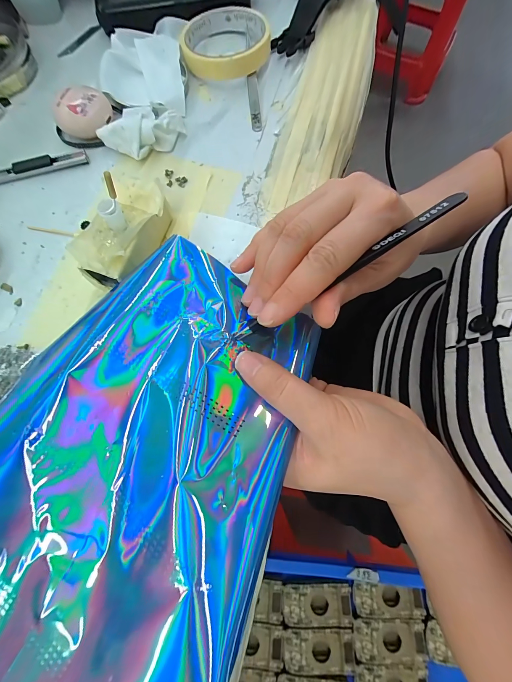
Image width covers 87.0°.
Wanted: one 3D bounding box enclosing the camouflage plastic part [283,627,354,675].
[{"bbox_3d":[0.087,0.427,0.372,0.095,0.007,0.051,0,75,0],"label":"camouflage plastic part"}]

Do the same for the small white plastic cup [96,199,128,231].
[{"bbox_3d":[-0.095,-0.083,0.180,0.013,0.020,0.010,-36,78,-9],"label":"small white plastic cup"}]

